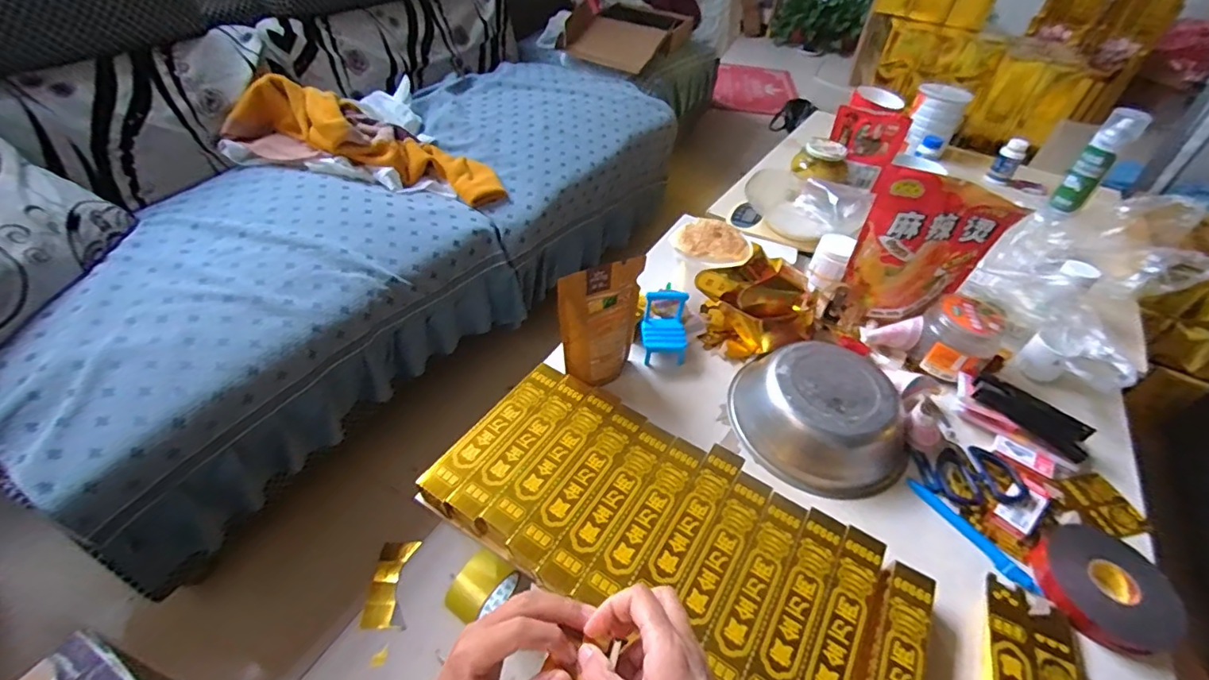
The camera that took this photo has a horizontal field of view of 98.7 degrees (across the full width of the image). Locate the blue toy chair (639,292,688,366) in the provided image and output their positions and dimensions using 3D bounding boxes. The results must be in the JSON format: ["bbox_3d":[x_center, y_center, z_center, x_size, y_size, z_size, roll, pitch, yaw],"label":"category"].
[{"bbox_3d":[0.091,-0.021,0.794,0.070,0.083,0.077,1,44,-3],"label":"blue toy chair"}]

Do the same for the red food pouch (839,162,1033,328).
[{"bbox_3d":[0.488,-0.130,0.804,0.182,0.243,0.054,6,44,1],"label":"red food pouch"}]

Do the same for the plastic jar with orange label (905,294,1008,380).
[{"bbox_3d":[0.543,-0.001,0.803,0.106,0.093,0.104,-33,56,-32],"label":"plastic jar with orange label"}]

